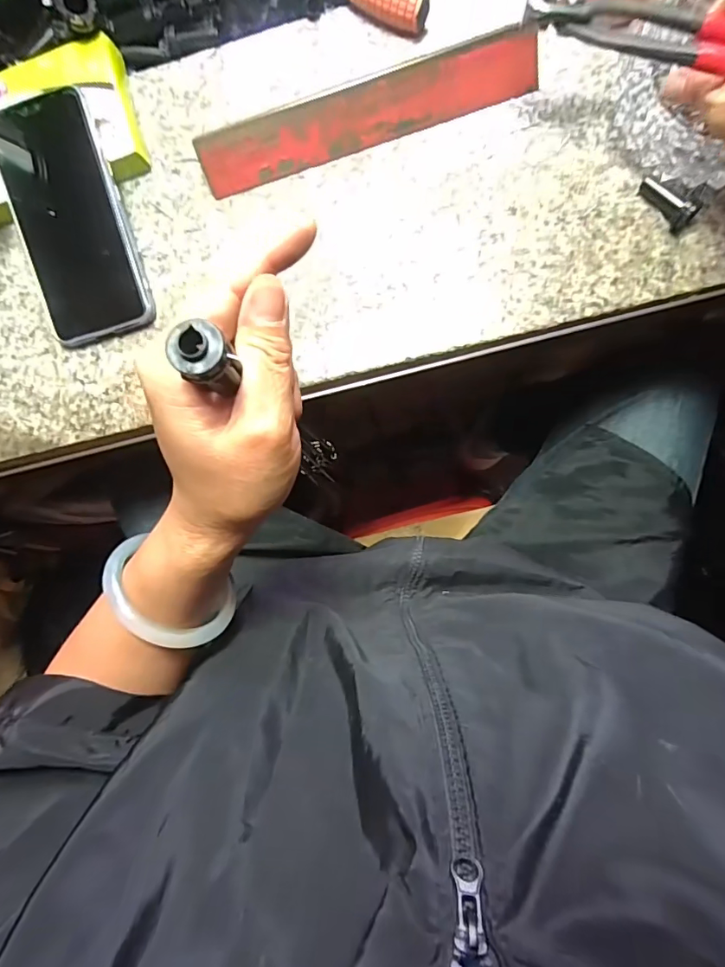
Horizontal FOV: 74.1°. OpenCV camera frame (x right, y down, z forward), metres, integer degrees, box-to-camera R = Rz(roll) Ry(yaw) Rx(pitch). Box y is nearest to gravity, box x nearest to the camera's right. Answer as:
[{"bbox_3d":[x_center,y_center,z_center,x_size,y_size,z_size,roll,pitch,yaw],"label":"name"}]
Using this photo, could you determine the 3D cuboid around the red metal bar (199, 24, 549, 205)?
[{"bbox_3d":[0.002,-0.244,0.317,0.226,0.030,0.025,-15,84,7],"label":"red metal bar"}]

